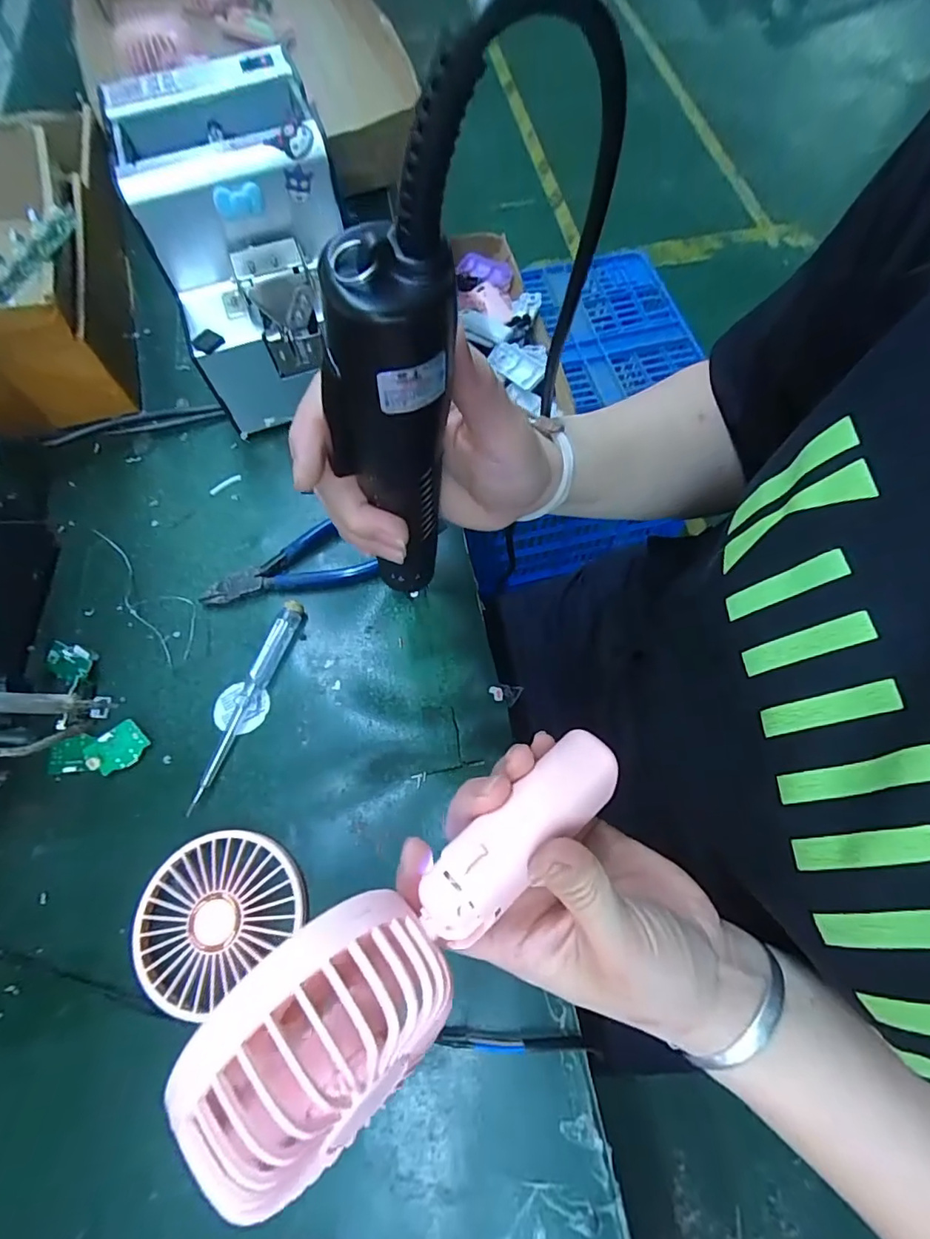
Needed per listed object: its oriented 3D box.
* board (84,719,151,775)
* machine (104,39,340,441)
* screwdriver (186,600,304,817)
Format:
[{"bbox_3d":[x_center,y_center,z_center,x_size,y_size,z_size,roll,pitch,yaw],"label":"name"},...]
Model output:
[{"bbox_3d":[-0.208,0.078,0.314,0.031,0.005,0.024,-37,103,-17],"label":"board"},{"bbox_3d":[-0.150,-0.258,0.381,0.123,0.155,0.167,-16,68,-7],"label":"machine"},{"bbox_3d":[-0.137,0.048,0.329,0.013,0.011,0.134,20,69,7],"label":"screwdriver"}]

